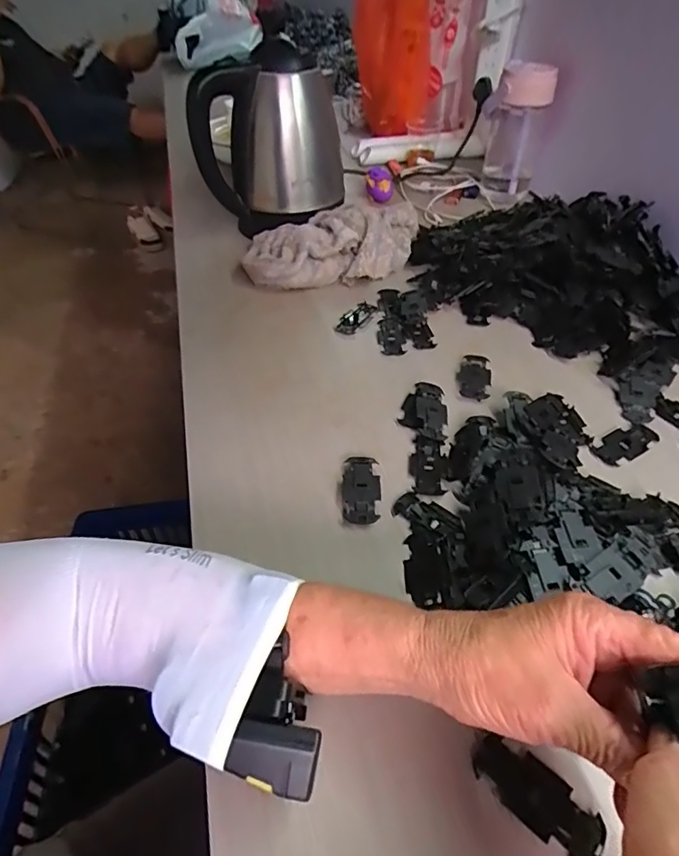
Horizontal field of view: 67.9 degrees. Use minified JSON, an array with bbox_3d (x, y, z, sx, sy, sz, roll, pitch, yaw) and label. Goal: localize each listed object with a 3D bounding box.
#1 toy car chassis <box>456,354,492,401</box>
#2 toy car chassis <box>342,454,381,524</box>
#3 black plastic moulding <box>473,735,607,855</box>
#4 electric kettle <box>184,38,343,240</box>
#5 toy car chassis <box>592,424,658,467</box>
[{"bbox_3d":[0.134,-0.051,0.498,0.031,0.006,0.060,11,45,11],"label":"toy car chassis"},{"bbox_3d":[0.017,0.048,0.398,0.029,0.008,0.062,1,44,1],"label":"toy car chassis"},{"bbox_3d":[0.101,0.188,0.259,0.066,0.005,0.029,31,52,28],"label":"black plastic moulding"},{"bbox_3d":[-0.087,-0.386,0.670,0.163,0.169,0.156,3,45,6],"label":"electric kettle"},{"bbox_3d":[0.250,0.012,0.439,0.067,0.006,0.029,-24,49,-22],"label":"toy car chassis"}]

